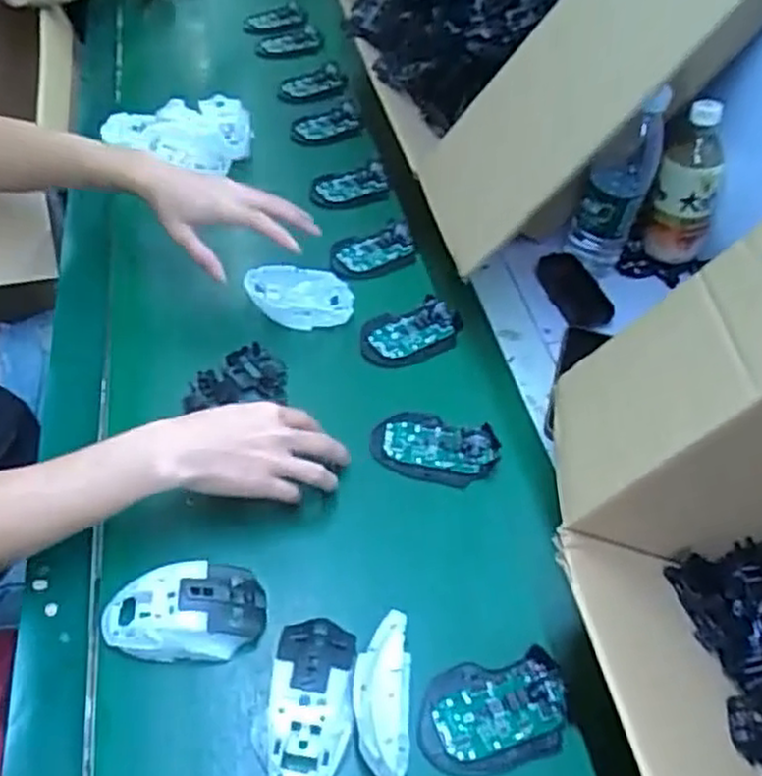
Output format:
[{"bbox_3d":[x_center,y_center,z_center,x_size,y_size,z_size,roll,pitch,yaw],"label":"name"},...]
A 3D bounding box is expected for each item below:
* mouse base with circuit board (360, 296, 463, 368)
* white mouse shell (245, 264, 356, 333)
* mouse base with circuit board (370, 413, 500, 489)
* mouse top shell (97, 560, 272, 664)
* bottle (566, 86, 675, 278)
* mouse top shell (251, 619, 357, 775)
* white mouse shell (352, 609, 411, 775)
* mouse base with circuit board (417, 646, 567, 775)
[{"bbox_3d":[0.032,-0.060,0.783,0.115,0.015,0.065,-22,55,-22],"label":"mouse base with circuit board"},{"bbox_3d":[-0.087,-0.098,0.792,0.107,0.036,0.062,-7,51,-11],"label":"white mouse shell"},{"bbox_3d":[0.050,0.053,0.684,0.113,0.017,0.067,15,50,7],"label":"mouse base with circuit board"},{"bbox_3d":[-0.145,0.167,0.548,0.116,0.036,0.064,-7,51,-10],"label":"mouse top shell"},{"bbox_3d":[0.258,-0.222,0.819,0.065,0.212,0.054,22,51,13],"label":"bottle"},{"bbox_3d":[-0.050,0.216,0.516,0.063,0.034,0.116,13,50,6],"label":"mouse top shell"},{"bbox_3d":[0.001,0.211,0.504,0.041,0.064,0.101,4,50,-2],"label":"white mouse shell"},{"bbox_3d":[0.080,0.231,0.530,0.107,0.015,0.072,-6,51,-10],"label":"mouse base with circuit board"}]

